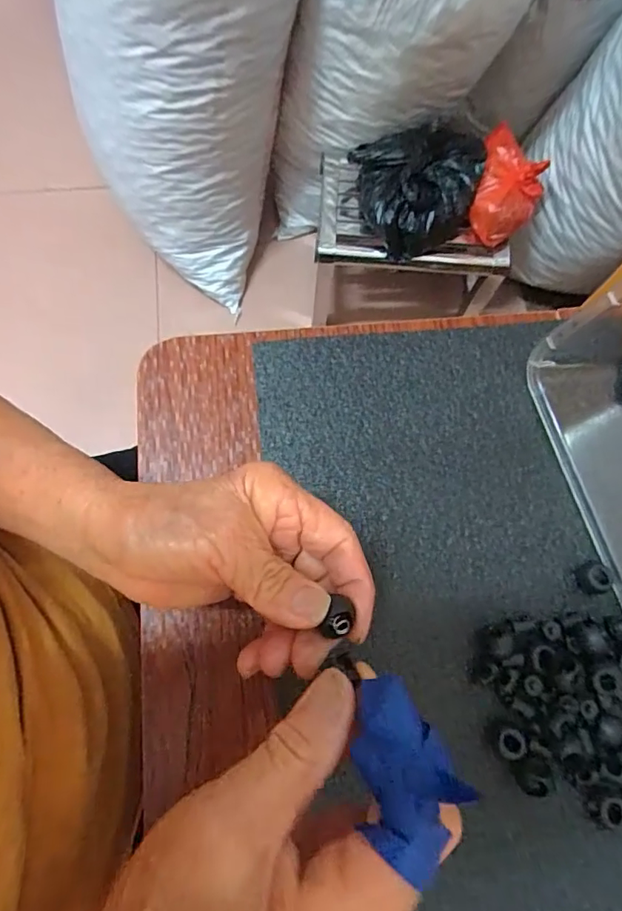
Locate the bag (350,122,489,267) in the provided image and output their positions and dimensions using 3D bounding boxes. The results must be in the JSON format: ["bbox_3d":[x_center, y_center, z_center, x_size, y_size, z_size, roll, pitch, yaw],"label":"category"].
[{"bbox_3d":[0.164,-0.386,0.719,0.181,0.086,0.156,-15,75,-6],"label":"bag"}]

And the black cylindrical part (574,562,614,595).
[{"bbox_3d":[0.160,0.069,0.281,0.016,0.011,0.015,0,74,-2],"label":"black cylindrical part"}]

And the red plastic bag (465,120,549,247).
[{"bbox_3d":[0.287,-0.395,0.730,0.089,0.077,0.159,12,74,2],"label":"red plastic bag"}]

